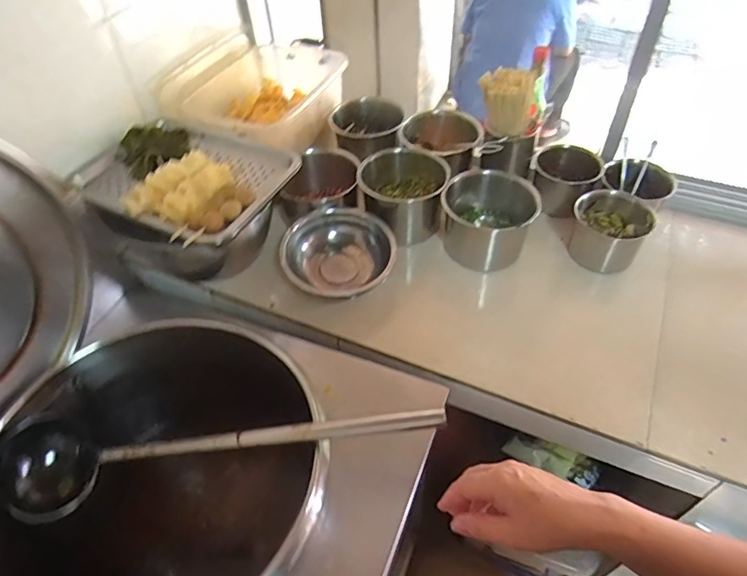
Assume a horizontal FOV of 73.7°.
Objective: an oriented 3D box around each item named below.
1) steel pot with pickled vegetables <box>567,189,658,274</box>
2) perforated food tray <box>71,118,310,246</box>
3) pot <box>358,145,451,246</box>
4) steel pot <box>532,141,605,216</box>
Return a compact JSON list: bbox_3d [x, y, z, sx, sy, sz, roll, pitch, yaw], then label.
[{"bbox_3d":[0.438,-0.109,0.932,0.133,0.118,0.136,-1,48,1],"label":"steel pot with pickled vegetables"},{"bbox_3d":[-0.337,-0.198,0.865,0.369,0.061,0.262,22,52,20],"label":"perforated food tray"},{"bbox_3d":[0.059,-0.181,0.992,0.156,0.135,0.153,-1,48,1],"label":"pot"},{"bbox_3d":[0.394,-0.224,1.032,0.132,0.099,0.133,-1,48,1],"label":"steel pot"}]

